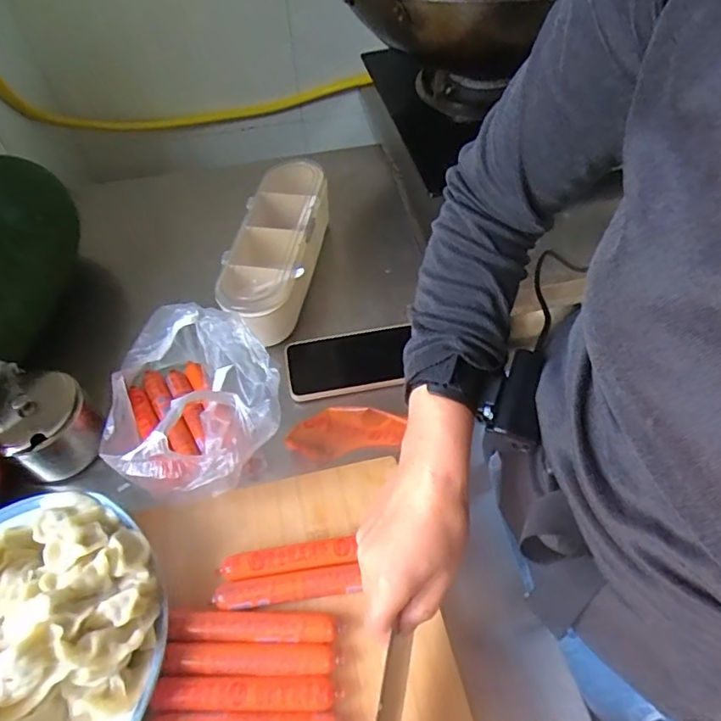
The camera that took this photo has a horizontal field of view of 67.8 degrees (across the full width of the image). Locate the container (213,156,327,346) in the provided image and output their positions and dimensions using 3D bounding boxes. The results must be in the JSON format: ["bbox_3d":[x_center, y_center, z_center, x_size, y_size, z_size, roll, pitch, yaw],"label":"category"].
[{"bbox_3d":[-0.097,-0.134,0.654,0.107,0.061,0.275,6,54,7],"label":"container"}]

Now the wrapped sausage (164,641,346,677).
[{"bbox_3d":[-0.082,0.231,0.414,0.132,0.017,0.022,-1,53,1],"label":"wrapped sausage"}]

